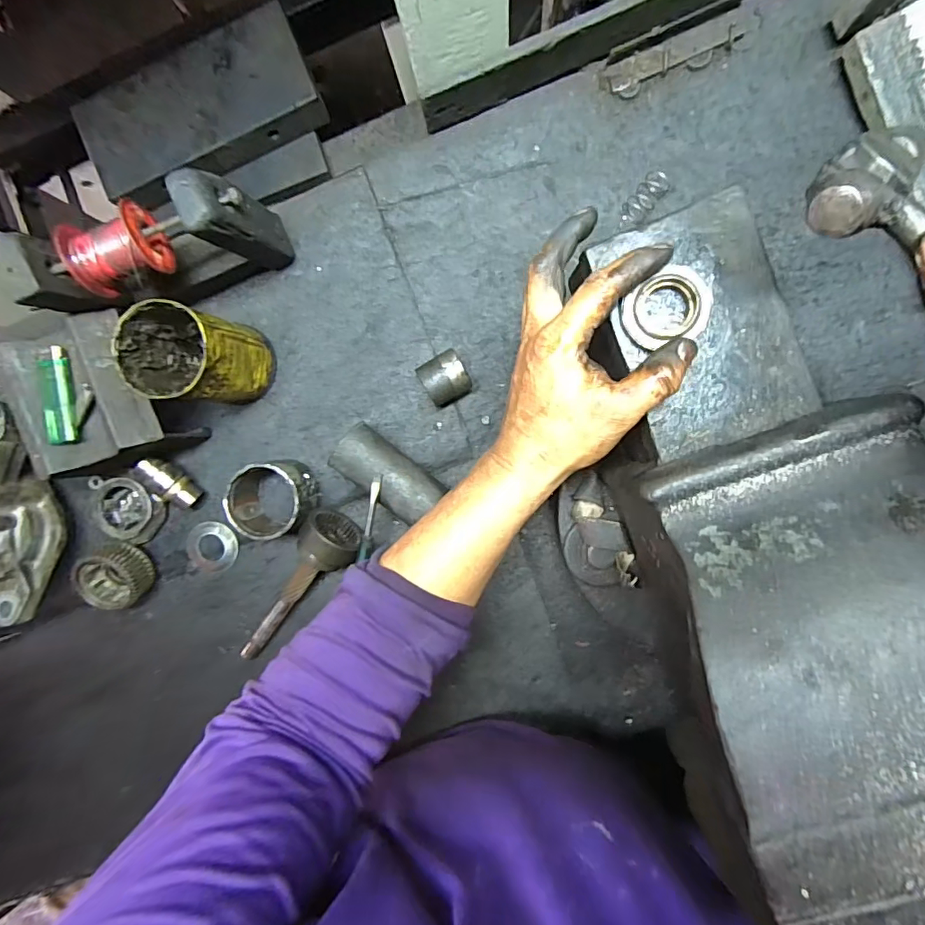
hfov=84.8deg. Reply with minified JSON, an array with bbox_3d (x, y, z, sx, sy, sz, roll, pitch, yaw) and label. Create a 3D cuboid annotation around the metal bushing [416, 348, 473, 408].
[{"bbox_3d":[-0.015,-0.076,0.459,0.044,0.043,0.041,-30,91,9],"label":"metal bushing"}]

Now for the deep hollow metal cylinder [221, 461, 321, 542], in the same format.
[{"bbox_3d":[-0.174,0.032,0.465,0.071,0.055,0.065,-10,95,8],"label":"deep hollow metal cylinder"}]

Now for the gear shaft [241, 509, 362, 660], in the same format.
[{"bbox_3d":[-0.166,0.125,0.479,0.057,0.051,0.171,41,99,2],"label":"gear shaft"}]

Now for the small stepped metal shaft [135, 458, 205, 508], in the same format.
[{"bbox_3d":[-0.277,0.020,0.479,0.025,0.026,0.061,-42,114,9],"label":"small stepped metal shaft"}]

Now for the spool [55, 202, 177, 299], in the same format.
[{"bbox_3d":[-0.258,-0.160,0.376,0.060,0.047,0.051,-20,91,6],"label":"spool"}]

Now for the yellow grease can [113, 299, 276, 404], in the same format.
[{"bbox_3d":[-0.221,-0.090,0.434,0.070,0.113,0.070,1,97,6],"label":"yellow grease can"}]

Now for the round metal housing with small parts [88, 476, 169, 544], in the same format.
[{"bbox_3d":[-0.325,0.046,0.497,0.065,0.021,0.064,1,97,6],"label":"round metal housing with small parts"}]

